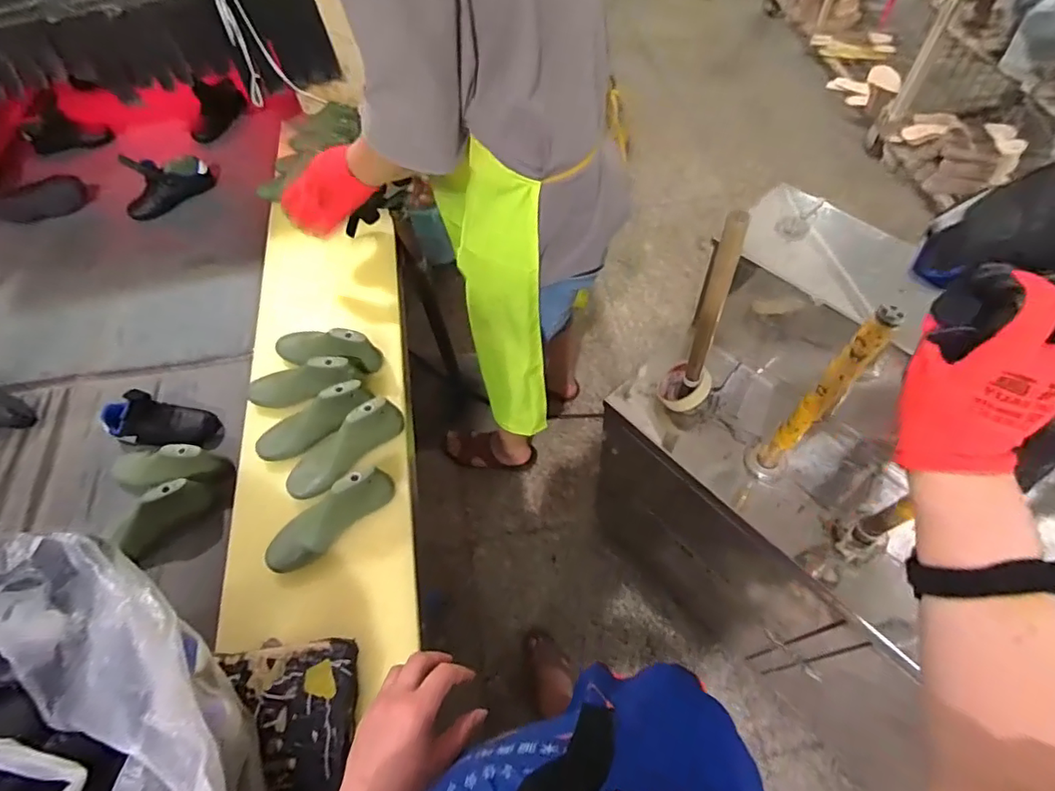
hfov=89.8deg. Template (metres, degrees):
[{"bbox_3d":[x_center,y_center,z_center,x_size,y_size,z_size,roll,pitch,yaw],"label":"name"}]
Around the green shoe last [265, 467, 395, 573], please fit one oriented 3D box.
[{"bbox_3d":[-0.281,0.169,0.742,0.198,0.064,0.058,-34,63,-15],"label":"green shoe last"}]

